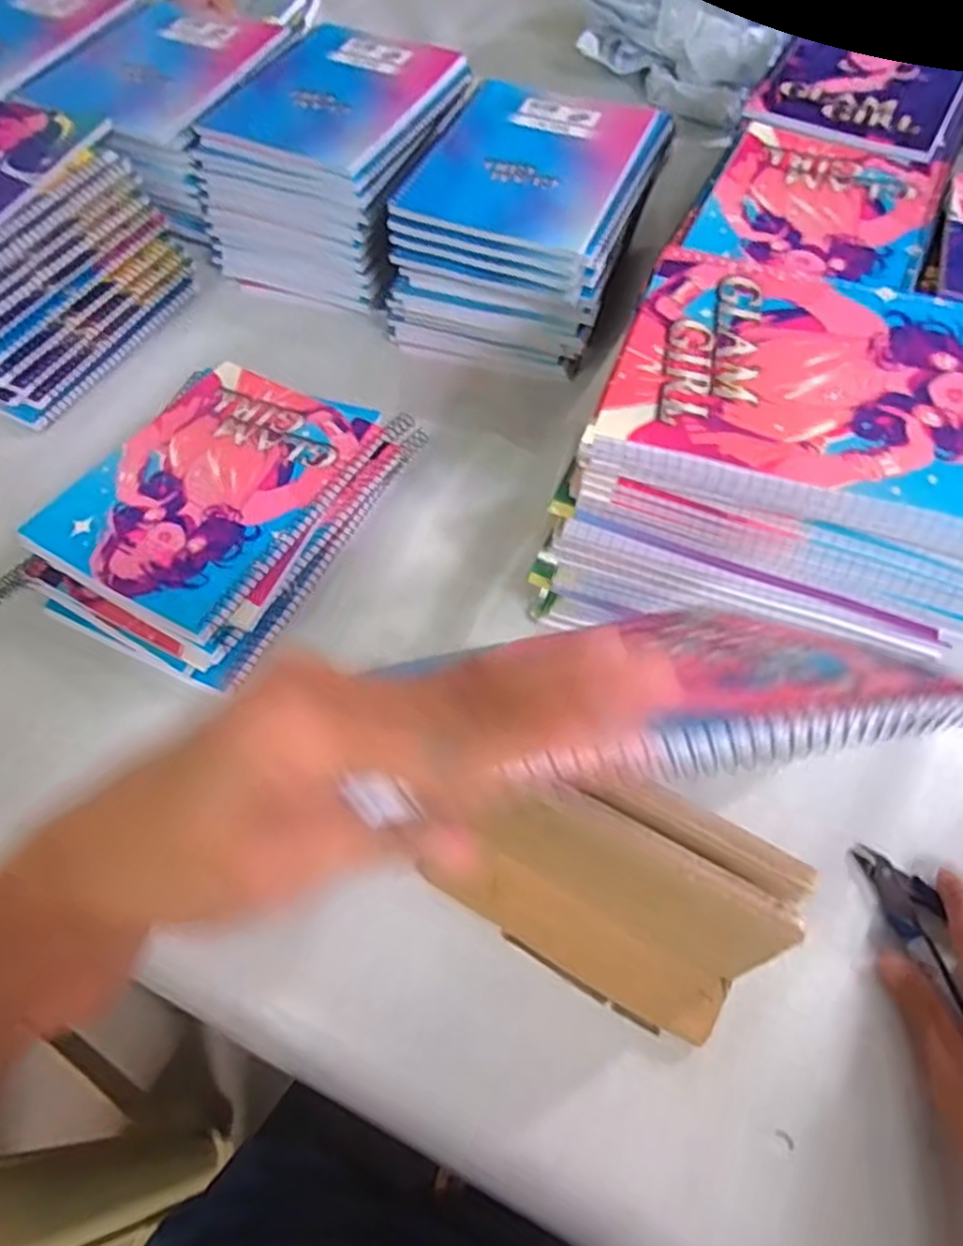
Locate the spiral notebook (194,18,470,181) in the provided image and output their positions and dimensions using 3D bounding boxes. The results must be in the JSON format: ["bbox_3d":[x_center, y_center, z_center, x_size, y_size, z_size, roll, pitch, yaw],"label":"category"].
[{"bbox_3d":[-0.117,-0.453,0.634,0.162,0.016,0.201,27,62,15],"label":"spiral notebook"}]

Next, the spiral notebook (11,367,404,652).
[{"bbox_3d":[-0.176,-0.097,0.498,0.153,0.010,0.208,27,60,15],"label":"spiral notebook"}]

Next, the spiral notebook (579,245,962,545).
[{"bbox_3d":[0.165,-0.111,0.352,0.196,0.017,0.144,17,62,11],"label":"spiral notebook"}]

